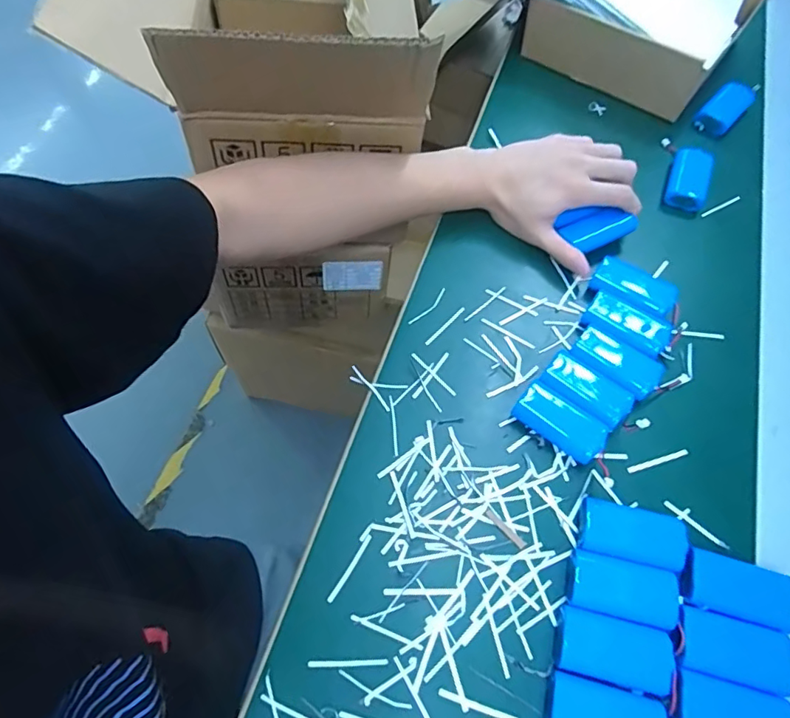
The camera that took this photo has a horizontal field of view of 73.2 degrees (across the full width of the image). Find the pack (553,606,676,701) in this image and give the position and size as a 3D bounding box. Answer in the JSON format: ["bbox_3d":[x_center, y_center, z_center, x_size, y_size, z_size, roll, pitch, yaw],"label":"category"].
[{"bbox_3d":[0.139,0.185,0.338,0.067,0.013,0.037,14,63,4],"label":"pack"}]

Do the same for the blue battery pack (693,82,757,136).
[{"bbox_3d":[0.362,-0.274,0.582,0.037,0.018,0.079,40,68,16],"label":"blue battery pack"}]

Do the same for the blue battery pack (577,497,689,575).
[{"bbox_3d":[0.166,0.123,0.373,0.068,0.014,0.039,17,63,6],"label":"blue battery pack"}]

